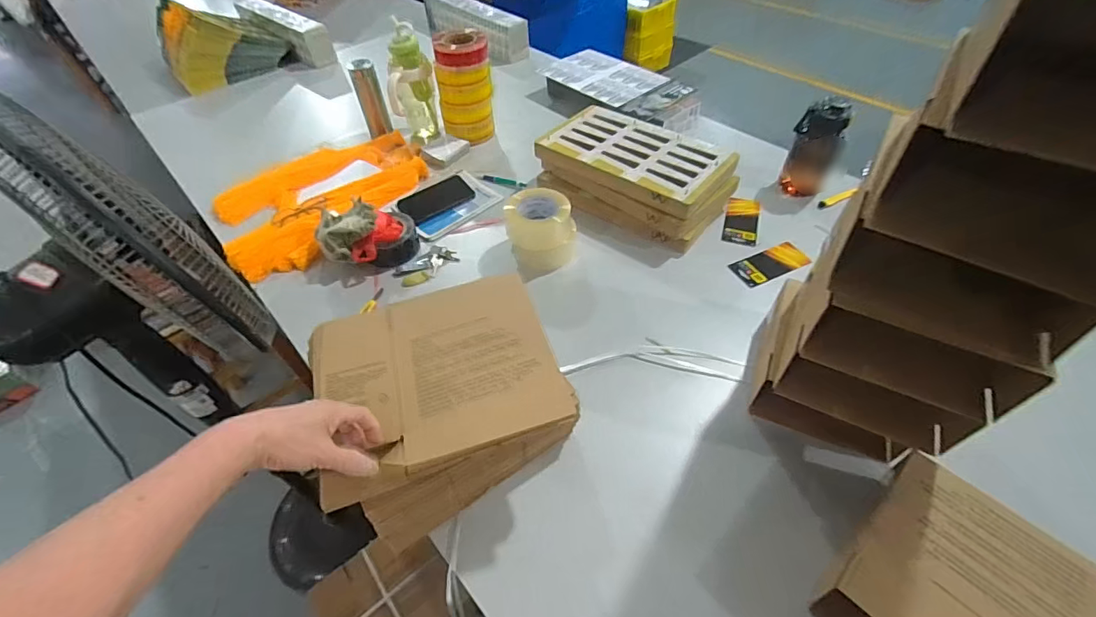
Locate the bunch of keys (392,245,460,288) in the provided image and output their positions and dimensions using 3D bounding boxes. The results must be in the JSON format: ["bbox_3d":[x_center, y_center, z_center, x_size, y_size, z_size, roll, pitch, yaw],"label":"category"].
[{"bbox_3d":[-0.244,-0.087,0.933,0.065,0.013,0.126,34,59,27],"label":"bunch of keys"}]

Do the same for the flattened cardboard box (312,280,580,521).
[{"bbox_3d":[-0.139,0.075,0.568,0.285,0.015,0.242,-19,51,-6],"label":"flattened cardboard box"}]

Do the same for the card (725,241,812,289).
[{"bbox_3d":[0.435,-0.087,0.910,0.147,0.010,0.076,-20,48,-7],"label":"card"}]

